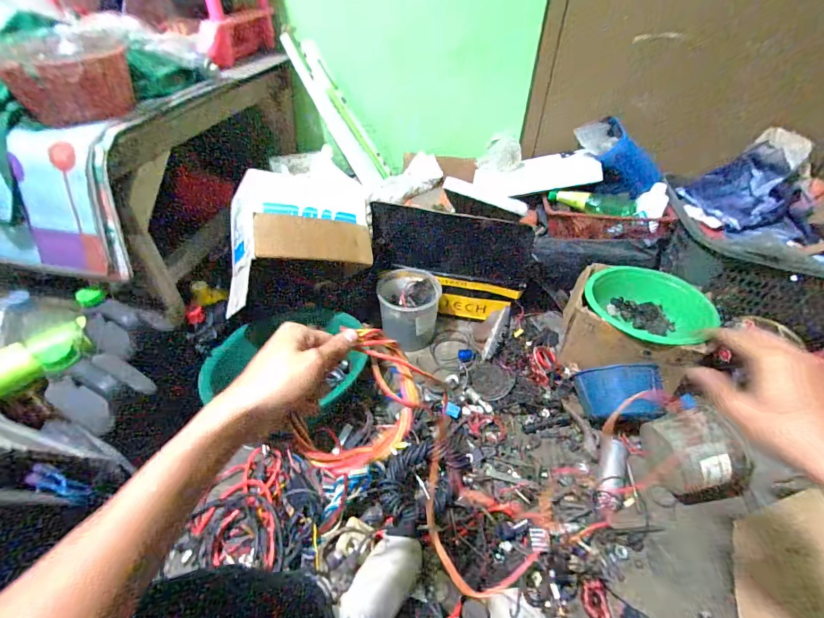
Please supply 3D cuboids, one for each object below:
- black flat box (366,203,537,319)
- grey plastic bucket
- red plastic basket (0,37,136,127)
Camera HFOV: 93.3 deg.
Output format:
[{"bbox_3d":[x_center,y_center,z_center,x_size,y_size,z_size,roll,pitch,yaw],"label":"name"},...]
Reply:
[{"bbox_3d":[0.108,-0.123,1.095,0.449,0.278,0.045,7,14,-8],"label":"black flat box"},{"bbox_3d":[-0.006,0.003,1.075,0.169,0.158,0.156,-4,43,-5],"label":"grey plastic bucket"},{"bbox_3d":[-0.558,-0.375,0.642,0.174,0.090,0.156,-24,48,-24],"label":"red plastic basket"}]

